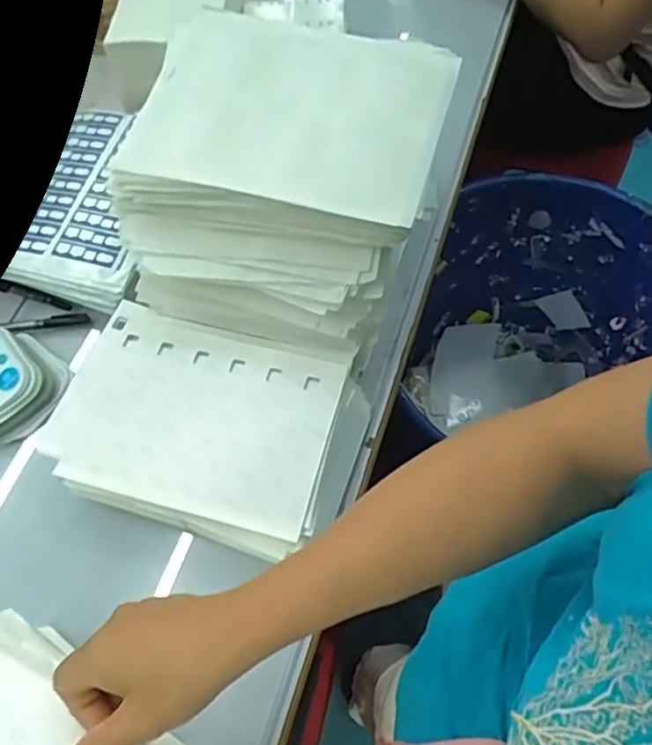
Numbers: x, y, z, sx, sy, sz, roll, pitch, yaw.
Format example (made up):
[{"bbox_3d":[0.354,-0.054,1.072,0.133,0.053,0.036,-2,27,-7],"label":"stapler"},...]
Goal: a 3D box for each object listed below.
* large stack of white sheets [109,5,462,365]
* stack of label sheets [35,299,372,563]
[{"bbox_3d":[-0.040,-0.198,0.605,0.287,0.122,0.302,15,65,9],"label":"large stack of white sheets"},{"bbox_3d":[-0.112,0.056,0.583,0.280,0.066,0.194,16,66,10],"label":"stack of label sheets"}]

